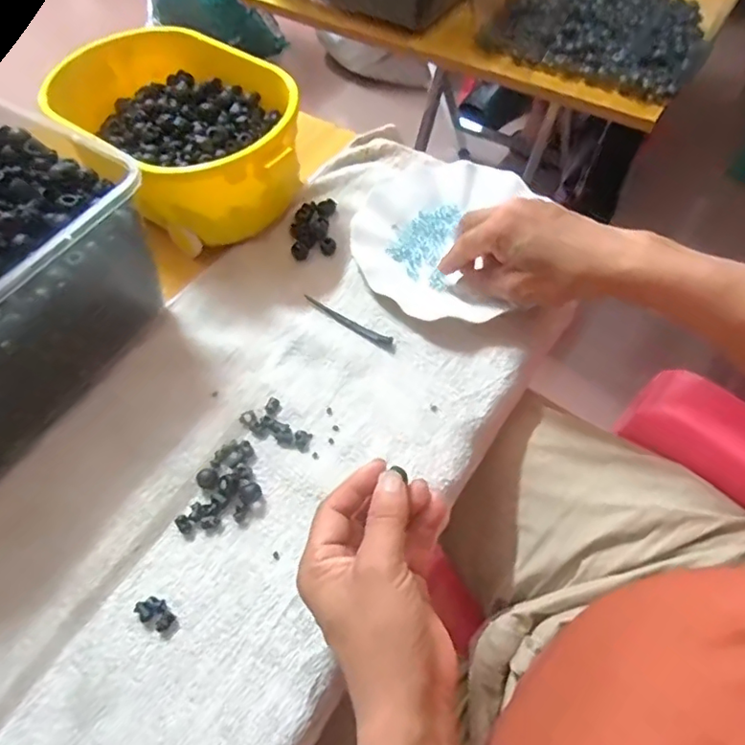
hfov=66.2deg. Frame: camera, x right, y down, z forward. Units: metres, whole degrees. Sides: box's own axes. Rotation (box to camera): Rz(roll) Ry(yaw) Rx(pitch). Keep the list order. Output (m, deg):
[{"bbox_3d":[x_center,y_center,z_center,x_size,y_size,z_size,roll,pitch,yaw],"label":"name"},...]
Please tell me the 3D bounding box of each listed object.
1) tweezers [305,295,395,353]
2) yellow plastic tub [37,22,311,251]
[{"bbox_3d":[-0.019,-0.042,0.482,0.092,0.005,0.010,30,63,19],"label":"tweezers"},{"bbox_3d":[-0.173,-0.213,0.537,0.243,0.103,0.158,35,65,21],"label":"yellow plastic tub"}]

